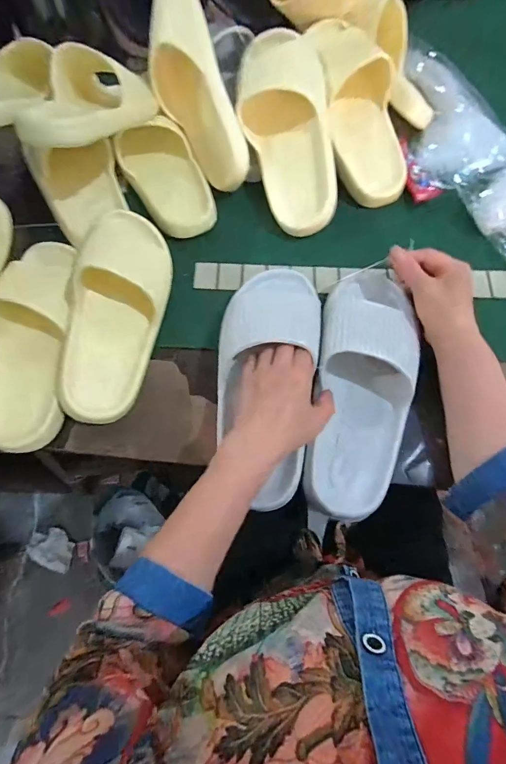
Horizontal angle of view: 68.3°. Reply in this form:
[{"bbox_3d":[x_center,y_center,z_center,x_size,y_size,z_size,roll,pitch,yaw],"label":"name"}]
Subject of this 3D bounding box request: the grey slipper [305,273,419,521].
[{"bbox_3d":[0.119,0.000,0.398,0.102,0.059,0.273,10,75,3],"label":"grey slipper"}]

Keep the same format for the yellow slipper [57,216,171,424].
[{"bbox_3d":[-0.154,-0.085,0.403,0.095,0.071,0.249,7,71,2],"label":"yellow slipper"}]

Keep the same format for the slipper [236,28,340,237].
[{"bbox_3d":[0.042,-0.318,0.471,0.106,0.062,0.263,-12,85,-5],"label":"slipper"}]

